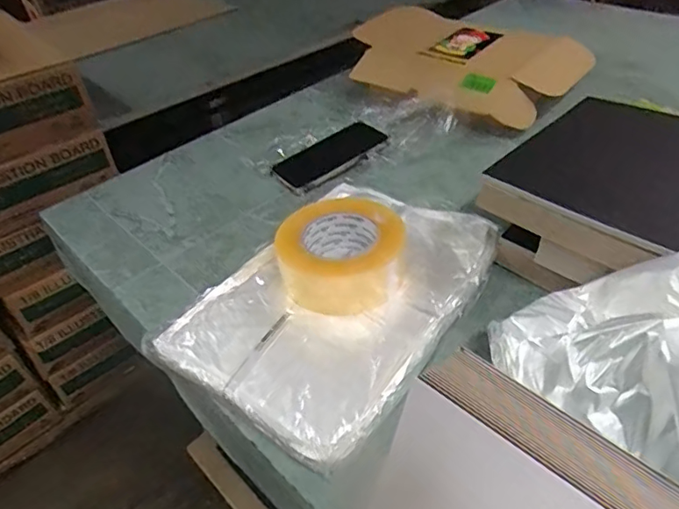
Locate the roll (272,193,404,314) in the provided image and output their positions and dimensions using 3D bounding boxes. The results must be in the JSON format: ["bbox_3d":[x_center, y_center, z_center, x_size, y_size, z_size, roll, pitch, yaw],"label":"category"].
[{"bbox_3d":[-0.001,-0.005,0.543,0.120,0.060,0.125,-2,39,2],"label":"roll"}]

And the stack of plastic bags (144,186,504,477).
[{"bbox_3d":[0.000,0.038,0.533,0.224,0.034,0.309,23,46,29],"label":"stack of plastic bags"}]

